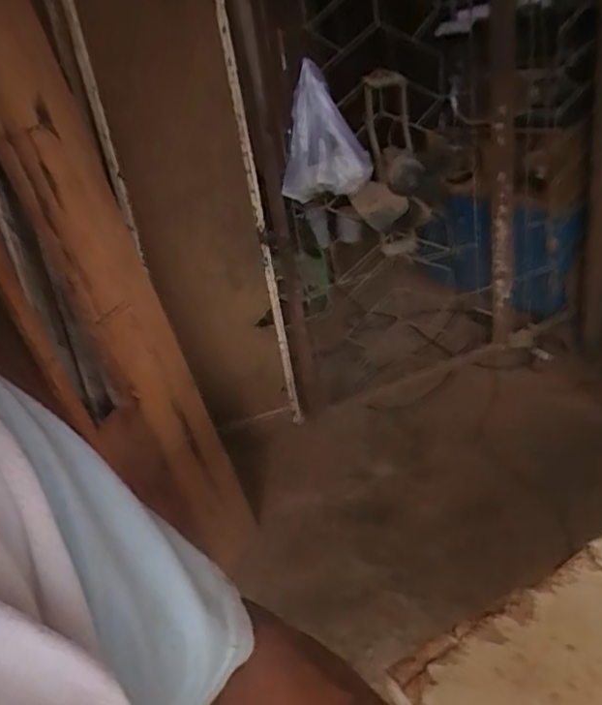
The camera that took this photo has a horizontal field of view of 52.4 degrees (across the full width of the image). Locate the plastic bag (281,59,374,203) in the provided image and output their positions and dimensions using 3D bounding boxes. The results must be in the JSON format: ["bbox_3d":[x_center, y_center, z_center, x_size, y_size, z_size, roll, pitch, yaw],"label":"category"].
[{"bbox_3d":[0.065,-0.637,1.807,0.261,0.334,0.101,-4,27,11],"label":"plastic bag"}]

